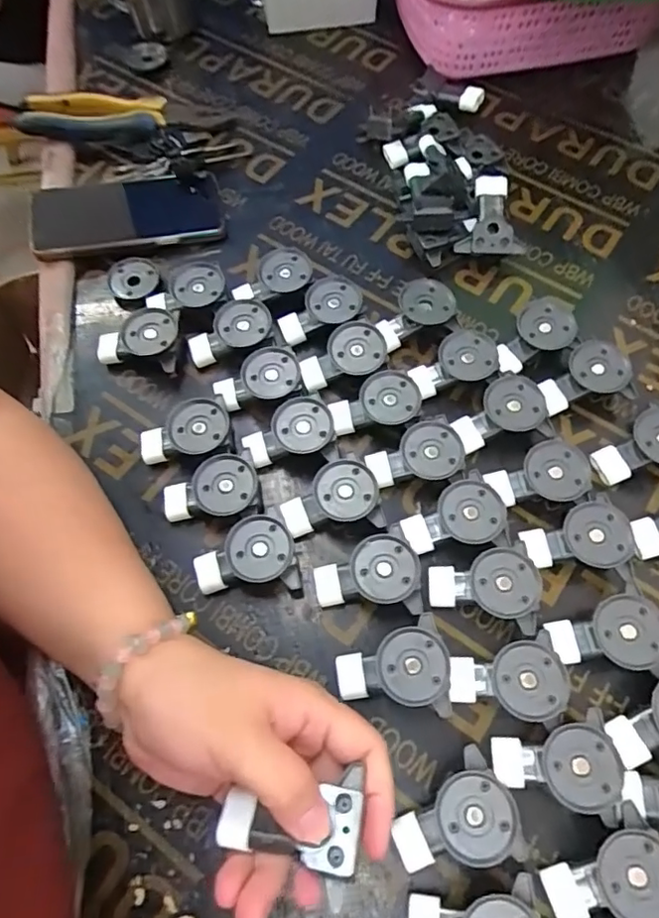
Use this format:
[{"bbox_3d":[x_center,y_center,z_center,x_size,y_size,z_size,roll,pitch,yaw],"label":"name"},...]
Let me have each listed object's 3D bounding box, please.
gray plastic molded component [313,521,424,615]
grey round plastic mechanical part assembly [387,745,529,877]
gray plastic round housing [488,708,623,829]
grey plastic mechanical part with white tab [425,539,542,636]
[{"bbox_3d":[0.024,0.077,0.371,0.065,0.029,0.053,-10,66,-4],"label":"gray plastic molded component"},{"bbox_3d":[0.068,0.195,0.317,0.064,0.028,0.052,-10,66,-4],"label":"grey round plastic mechanical part assembly"},{"bbox_3d":[0.128,0.174,0.325,0.064,0.028,0.053,3,66,2],"label":"gray plastic round housing"},{"bbox_3d":[0.099,0.087,0.365,0.065,0.028,0.052,-6,66,-2],"label":"grey plastic mechanical part with white tab"}]

